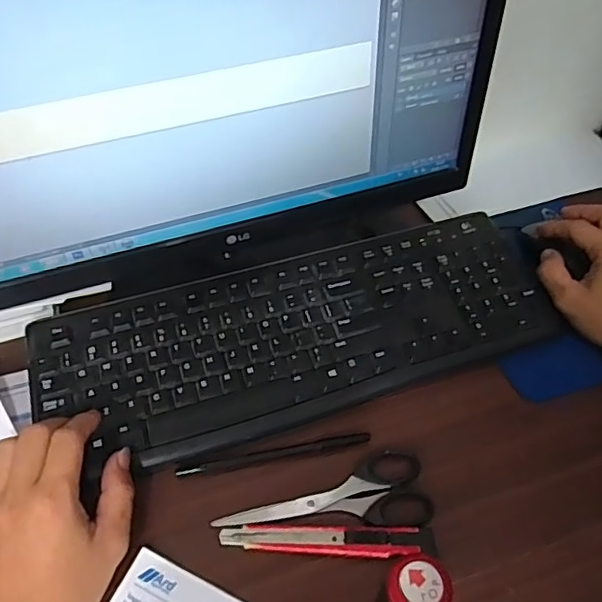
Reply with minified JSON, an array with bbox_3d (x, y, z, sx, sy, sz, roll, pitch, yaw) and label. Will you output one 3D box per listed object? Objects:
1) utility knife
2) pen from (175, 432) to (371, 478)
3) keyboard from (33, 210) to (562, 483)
[{"bbox_3d":[0.018,0.163,0.385,0.144,0.011,0.020,3,50,2],"label":"utility knife"},{"bbox_3d":[-0.021,0.117,0.429,0.147,0.009,0.008,-8,51,-7],"label":"pen"},{"bbox_3d":[0.001,0.027,0.481,0.430,0.028,0.150,-13,52,-10],"label":"keyboard"}]

